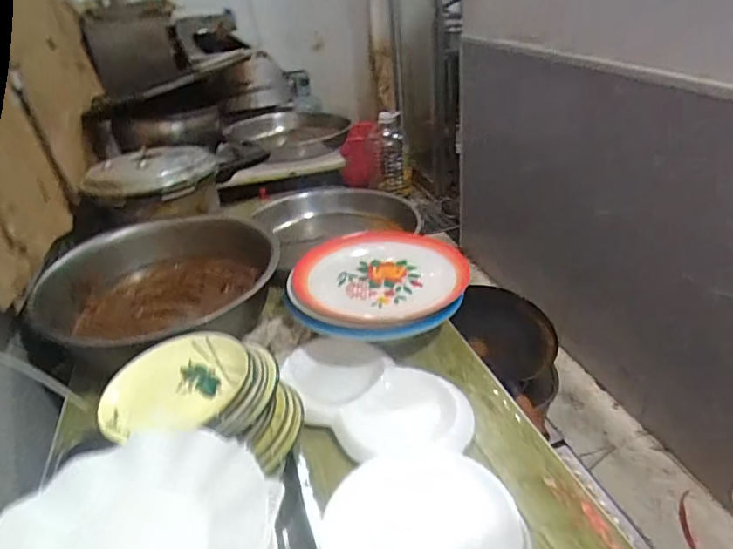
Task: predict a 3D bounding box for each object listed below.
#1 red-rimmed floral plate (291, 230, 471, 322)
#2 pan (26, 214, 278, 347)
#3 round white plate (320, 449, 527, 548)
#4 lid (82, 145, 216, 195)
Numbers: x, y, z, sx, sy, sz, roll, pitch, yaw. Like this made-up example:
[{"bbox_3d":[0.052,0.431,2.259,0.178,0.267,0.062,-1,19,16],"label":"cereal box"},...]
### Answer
[{"bbox_3d":[0.027,-0.002,0.817,0.276,0.031,0.249,-10,31,-5],"label":"red-rimmed floral plate"},{"bbox_3d":[-0.309,0.016,0.858,0.359,0.114,0.349,-5,31,3],"label":"pan"},{"bbox_3d":[0.043,0.211,0.427,0.156,0.027,0.170,-5,31,3],"label":"round white plate"},{"bbox_3d":[-0.438,-0.221,1.038,0.241,0.047,0.208,-7,31,-1],"label":"lid"}]

